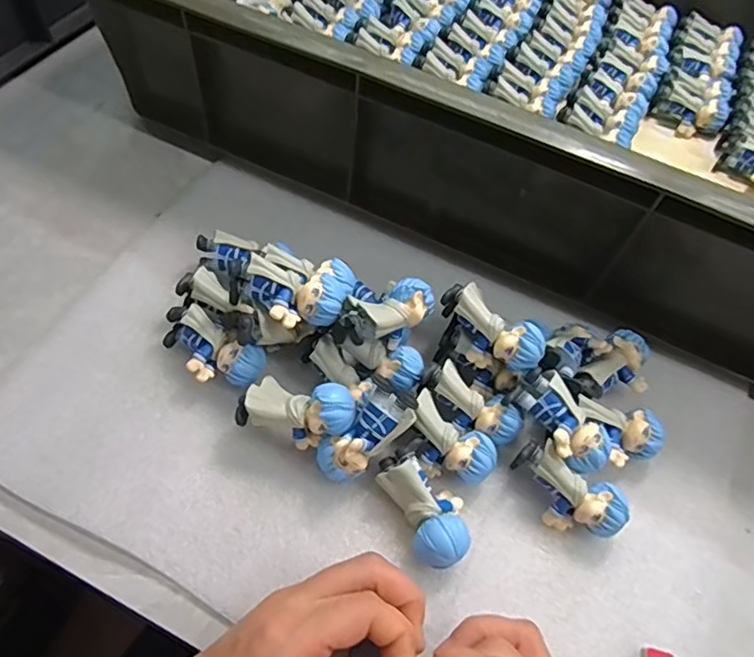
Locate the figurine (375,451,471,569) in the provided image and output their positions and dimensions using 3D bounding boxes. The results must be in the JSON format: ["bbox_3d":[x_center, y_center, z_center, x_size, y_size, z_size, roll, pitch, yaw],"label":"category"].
[{"bbox_3d":[0.026,0.094,0.304,0.035,0.026,0.061,-22,63,-18],"label":"figurine"}]

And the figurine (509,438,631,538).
[{"bbox_3d":[0.102,0.090,0.311,0.062,0.028,0.030,33,61,14],"label":"figurine"}]

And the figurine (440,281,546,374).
[{"bbox_3d":[0.064,0.003,0.331,0.063,0.026,0.028,33,62,15],"label":"figurine"}]

